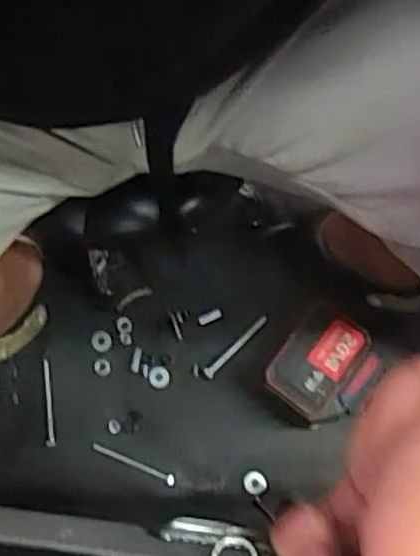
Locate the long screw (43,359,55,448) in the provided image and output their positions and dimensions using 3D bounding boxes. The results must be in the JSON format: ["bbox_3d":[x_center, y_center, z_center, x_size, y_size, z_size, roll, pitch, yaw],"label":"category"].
[{"bbox_3d":[-0.181,0.140,0.788,0.008,0.007,0.096,-8,75,-1],"label":"long screw"}]

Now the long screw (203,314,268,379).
[{"bbox_3d":[0.030,0.078,0.799,0.094,0.009,0.013,-42,78,-10],"label":"long screw"}]

